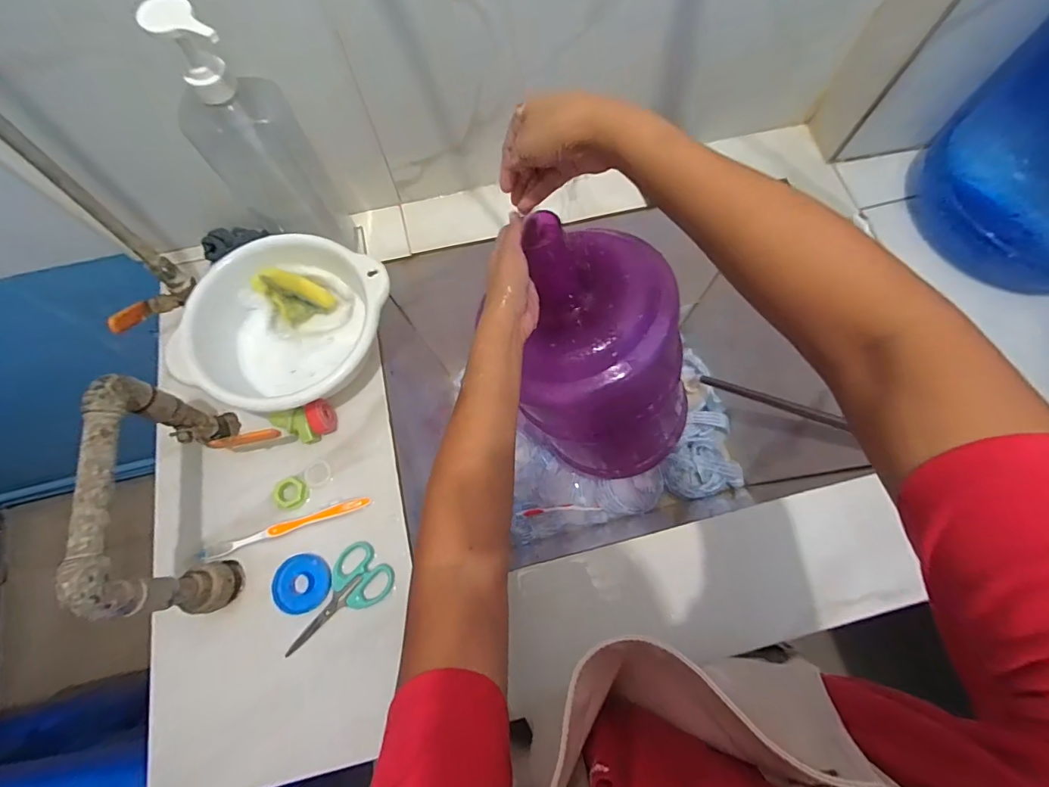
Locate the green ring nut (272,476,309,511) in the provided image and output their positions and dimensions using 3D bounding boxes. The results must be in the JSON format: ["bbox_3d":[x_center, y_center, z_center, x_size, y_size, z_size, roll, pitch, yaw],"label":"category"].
[{"bbox_3d":[-0.255,0.109,0.491,0.034,0.011,0.035,0,71,1],"label":"green ring nut"}]

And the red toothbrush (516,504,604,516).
[{"bbox_3d":[0.067,0.221,0.857,0.163,0.016,0.015,-5,71,-1],"label":"red toothbrush"}]

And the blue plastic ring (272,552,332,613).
[{"bbox_3d":[-0.230,0.196,0.467,0.056,0.011,0.055,0,71,1],"label":"blue plastic ring"}]

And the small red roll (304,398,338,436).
[{"bbox_3d":[-0.229,0.027,0.508,0.022,0.037,0.036,-21,72,-6],"label":"small red roll"}]

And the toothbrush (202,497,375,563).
[{"bbox_3d":[-0.257,0.144,0.481,0.182,0.011,0.014,-18,72,-5],"label":"toothbrush"}]

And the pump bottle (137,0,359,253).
[{"bbox_3d":[-0.268,-0.245,0.466,0.086,0.278,0.062,-9,71,-2],"label":"pump bottle"}]

